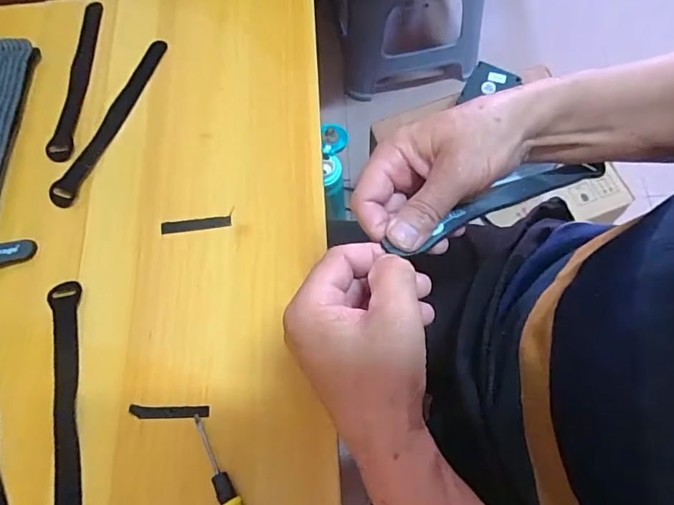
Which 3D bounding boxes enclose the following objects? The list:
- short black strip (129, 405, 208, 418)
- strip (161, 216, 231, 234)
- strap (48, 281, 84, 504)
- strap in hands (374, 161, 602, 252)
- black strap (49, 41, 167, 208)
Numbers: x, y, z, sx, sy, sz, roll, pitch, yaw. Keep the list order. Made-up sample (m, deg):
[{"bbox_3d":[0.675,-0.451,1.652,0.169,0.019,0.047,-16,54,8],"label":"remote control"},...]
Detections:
[{"bbox_3d":[-0.127,0.121,0.350,0.061,0.004,0.010,1,69,1],"label":"short black strip"},{"bbox_3d":[-0.124,-0.025,0.407,0.061,0.004,0.011,-5,69,-2],"label":"strip"},{"bbox_3d":[-0.209,0.117,0.357,0.023,0.006,0.197,-10,70,-4],"label":"strap"},{"bbox_3d":[0.113,-0.036,0.315,0.186,0.014,0.021,-22,70,-22],"label":"strap in hands"},{"bbox_3d":[-0.217,-0.130,0.448,0.022,0.005,0.195,21,71,8],"label":"black strap"}]

